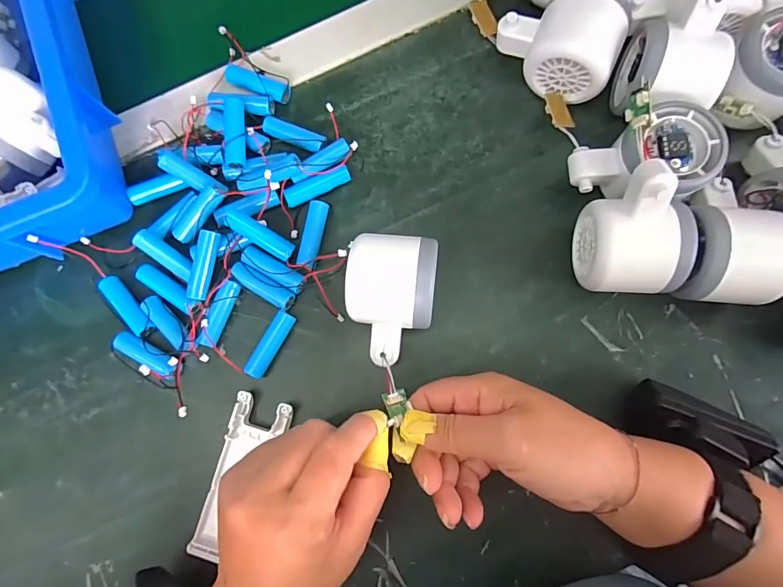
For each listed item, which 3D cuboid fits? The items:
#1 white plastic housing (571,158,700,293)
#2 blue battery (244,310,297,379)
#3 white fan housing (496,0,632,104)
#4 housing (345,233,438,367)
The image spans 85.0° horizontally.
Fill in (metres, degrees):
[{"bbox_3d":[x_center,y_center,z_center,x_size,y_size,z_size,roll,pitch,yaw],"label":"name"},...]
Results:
[{"bbox_3d":[0.150,-0.034,0.268,0.056,0.078,0.067,5,81,4],"label":"white plastic housing"},{"bbox_3d":[-0.085,0.036,0.303,0.014,0.017,0.049,28,83,7],"label":"blue battery"},{"bbox_3d":[0.119,-0.179,0.303,0.081,0.058,0.057,25,83,7],"label":"white fan housing"},{"bbox_3d":[0.000,0.005,0.281,0.054,0.059,0.078,4,81,4],"label":"housing"}]

